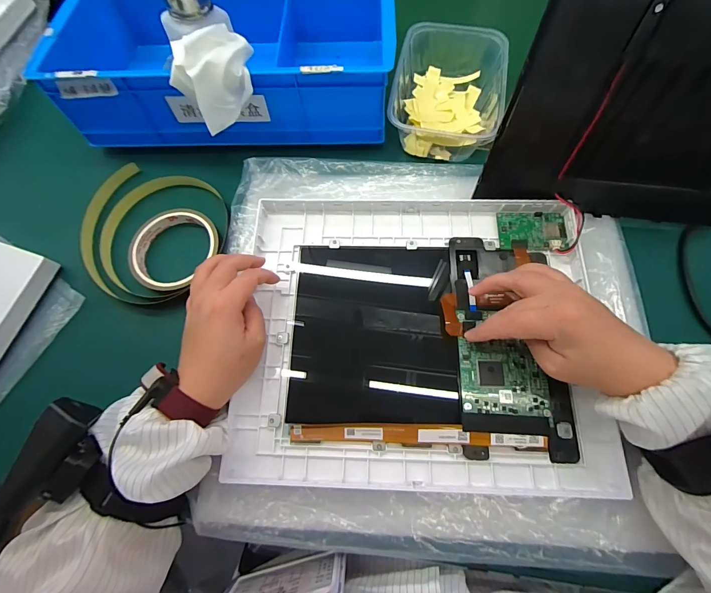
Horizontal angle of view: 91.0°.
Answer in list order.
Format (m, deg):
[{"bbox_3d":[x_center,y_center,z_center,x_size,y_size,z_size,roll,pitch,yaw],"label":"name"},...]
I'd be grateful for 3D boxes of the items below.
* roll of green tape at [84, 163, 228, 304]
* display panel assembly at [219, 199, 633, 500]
[{"bbox_3d":[-0.208,-0.068,0.366,0.149,0.026,0.145,0,70,1],"label":"roll of green tape"},{"bbox_3d":[0.069,0.029,0.309,0.330,0.028,0.250,2,75,1],"label":"display panel assembly"}]

